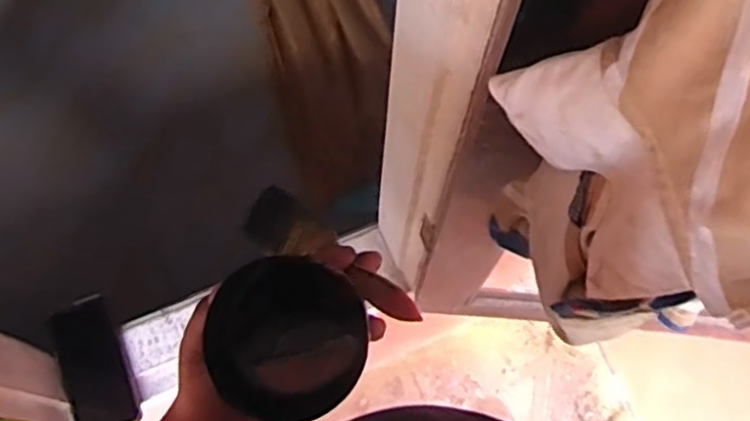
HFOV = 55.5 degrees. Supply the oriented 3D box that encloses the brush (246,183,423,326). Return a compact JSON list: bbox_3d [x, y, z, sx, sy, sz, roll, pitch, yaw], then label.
[{"bbox_3d":[-0.033,0.032,0.491,0.163,0.024,0.036,32,71,32],"label":"brush"}]

